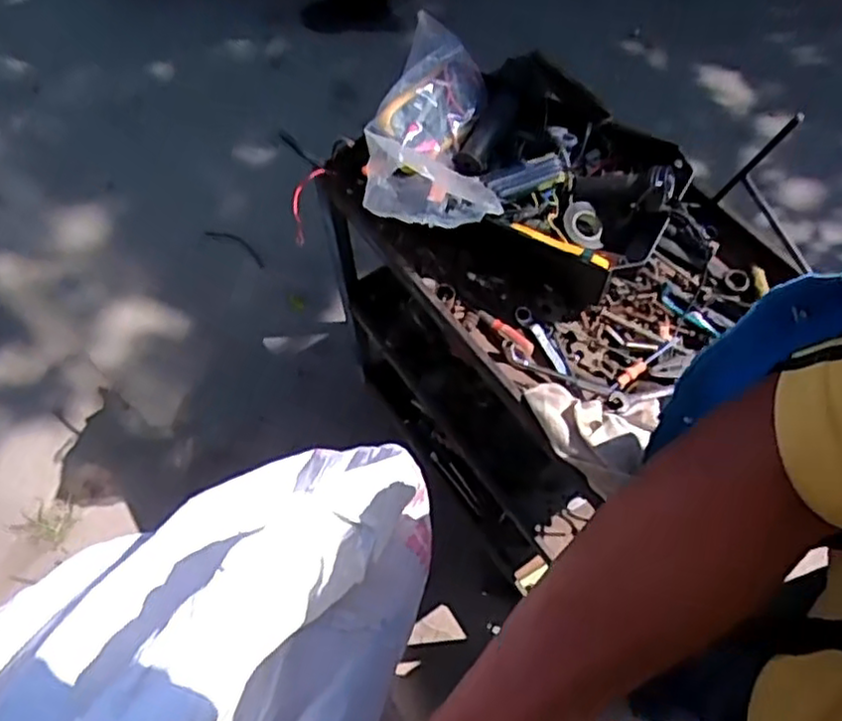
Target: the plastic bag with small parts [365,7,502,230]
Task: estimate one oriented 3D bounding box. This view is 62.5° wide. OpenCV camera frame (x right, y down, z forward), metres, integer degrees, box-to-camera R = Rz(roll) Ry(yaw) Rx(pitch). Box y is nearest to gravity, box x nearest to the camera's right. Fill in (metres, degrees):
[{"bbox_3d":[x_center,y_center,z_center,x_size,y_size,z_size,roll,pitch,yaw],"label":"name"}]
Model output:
[{"bbox_3d":[0.016,-0.280,0.823,0.149,0.075,0.268,3,62,0],"label":"plastic bag with small parts"}]

